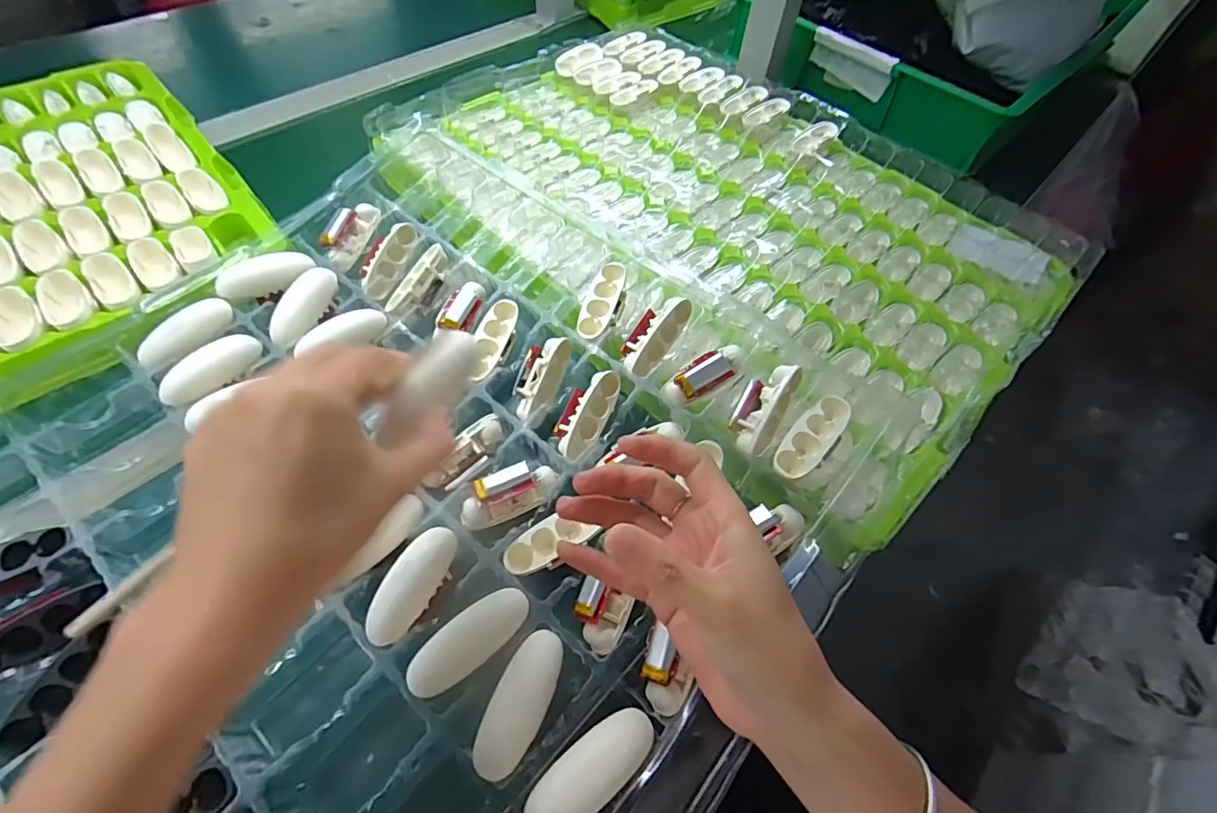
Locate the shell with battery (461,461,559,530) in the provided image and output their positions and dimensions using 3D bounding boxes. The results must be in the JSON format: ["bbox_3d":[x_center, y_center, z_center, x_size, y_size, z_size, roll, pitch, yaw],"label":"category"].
[{"bbox_3d":[-0.061,0.053,0.321,0.061,0.021,0.023,-25,62,-19],"label":"shell with battery"}]

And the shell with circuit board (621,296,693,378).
[{"bbox_3d":[0.032,-0.049,0.356,0.027,0.016,0.061,39,89,21],"label":"shell with circuit board"}]

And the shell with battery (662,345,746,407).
[{"bbox_3d":[0.063,-0.020,0.338,0.059,0.019,0.023,-30,62,-7],"label":"shell with battery"}]

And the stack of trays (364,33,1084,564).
[{"bbox_3d":[0.084,-0.193,0.483,0.423,0.064,0.581,-38,67,-25],"label":"stack of trays"}]

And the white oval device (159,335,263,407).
[{"bbox_3d":[-0.266,-0.027,0.348,0.021,0.016,0.064,26,58,13],"label":"white oval device"}]

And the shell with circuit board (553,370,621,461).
[{"bbox_3d":[-0.015,0.004,0.345,0.028,0.018,0.062,28,78,15],"label":"shell with circuit board"}]

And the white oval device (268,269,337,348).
[{"bbox_3d":[-0.224,-0.074,0.381,0.018,0.021,0.064,25,76,13],"label":"white oval device"}]

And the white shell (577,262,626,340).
[{"bbox_3d":[-0.003,-0.072,0.373,0.022,0.018,0.064,9,67,21],"label":"white shell"}]

